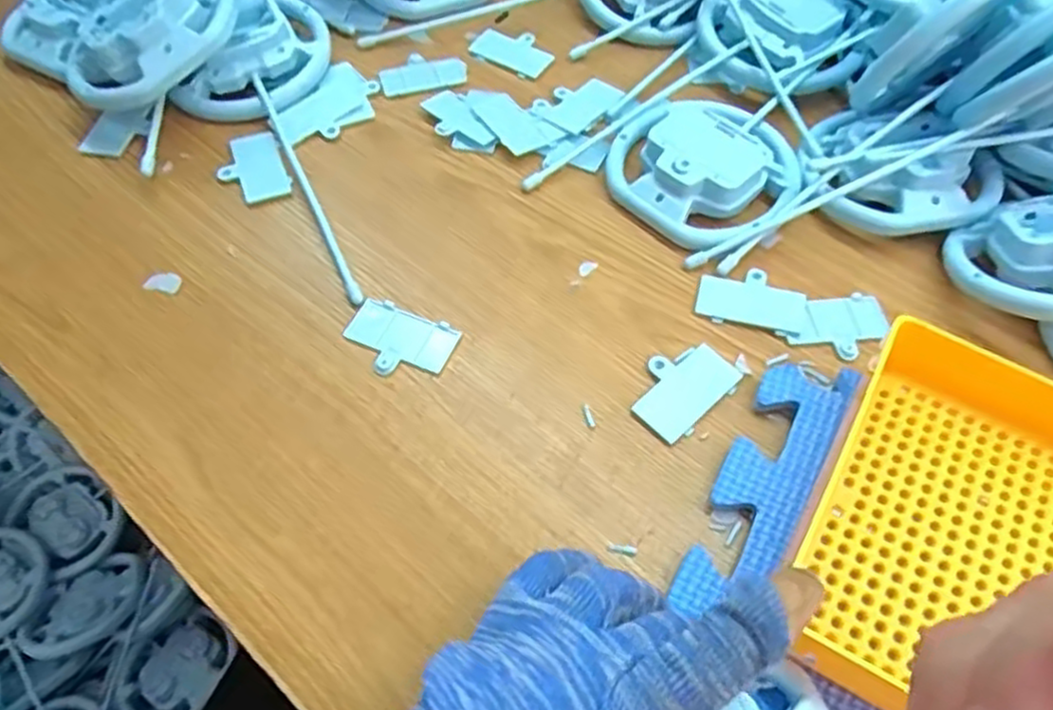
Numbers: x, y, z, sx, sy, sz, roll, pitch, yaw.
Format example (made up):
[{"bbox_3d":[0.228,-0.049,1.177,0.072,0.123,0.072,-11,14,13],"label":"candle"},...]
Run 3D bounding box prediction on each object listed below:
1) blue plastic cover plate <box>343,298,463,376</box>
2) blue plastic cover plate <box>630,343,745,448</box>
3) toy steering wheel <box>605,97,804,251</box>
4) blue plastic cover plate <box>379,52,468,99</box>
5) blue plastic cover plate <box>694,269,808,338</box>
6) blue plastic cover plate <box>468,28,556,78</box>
[{"bbox_3d":[-0.063,-0.007,0.358,0.052,0.004,0.036,21,61,12],"label":"blue plastic cover plate"},{"bbox_3d":[0.073,0.015,0.345,0.053,0.004,0.036,-38,66,-21],"label":"blue plastic cover plate"},{"bbox_3d":[0.098,-0.108,0.403,0.094,0.027,0.099,-40,67,-22],"label":"toy steering wheel"},{"bbox_3d":[-0.066,-0.180,0.467,0.054,0.005,0.037,-14,60,-9],"label":"blue plastic cover plate"},{"bbox_3d":[0.115,-0.029,0.375,0.053,0.004,0.035,14,59,8],"label":"blue plastic cover plate"},{"bbox_3d":[-0.007,-0.200,0.483,0.054,0.004,0.038,35,64,19],"label":"blue plastic cover plate"}]

